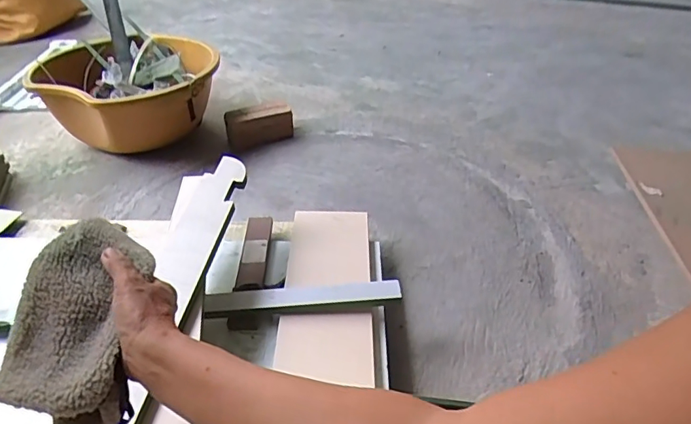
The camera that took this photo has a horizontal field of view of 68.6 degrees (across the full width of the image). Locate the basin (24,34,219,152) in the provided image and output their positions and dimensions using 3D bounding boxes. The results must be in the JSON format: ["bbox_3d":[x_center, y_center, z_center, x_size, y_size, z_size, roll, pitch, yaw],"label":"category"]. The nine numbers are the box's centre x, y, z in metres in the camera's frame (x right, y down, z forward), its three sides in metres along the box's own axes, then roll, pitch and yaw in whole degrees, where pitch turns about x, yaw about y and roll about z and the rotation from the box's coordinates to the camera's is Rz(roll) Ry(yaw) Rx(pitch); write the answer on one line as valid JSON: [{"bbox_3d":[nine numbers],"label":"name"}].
[{"bbox_3d":[-0.514,-0.283,1.207,0.393,0.176,0.308,-11,41,-22],"label":"basin"}]

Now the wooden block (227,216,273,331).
[{"bbox_3d":[-0.153,0.091,0.829,0.045,0.034,0.244,0,37,-2],"label":"wooden block"}]

